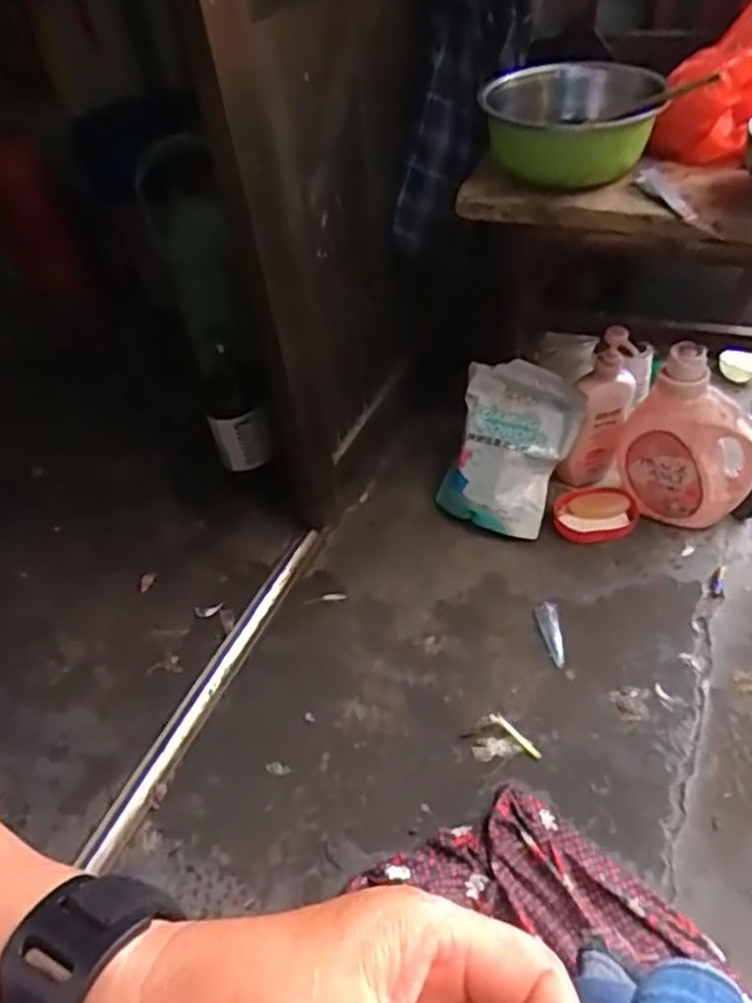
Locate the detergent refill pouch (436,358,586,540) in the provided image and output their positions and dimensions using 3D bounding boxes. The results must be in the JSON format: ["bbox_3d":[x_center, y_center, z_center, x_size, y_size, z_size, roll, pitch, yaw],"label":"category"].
[{"bbox_3d":[0.189,-0.074,0.991,0.160,0.234,0.037,18,17,14],"label":"detergent refill pouch"}]

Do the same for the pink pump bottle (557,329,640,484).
[{"bbox_3d":[0.312,-0.124,0.976,0.069,0.251,0.073,19,52,23],"label":"pink pump bottle"}]

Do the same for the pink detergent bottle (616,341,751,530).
[{"bbox_3d":[0.427,-0.082,0.934,0.172,0.243,0.100,23,54,26],"label":"pink detergent bottle"}]

